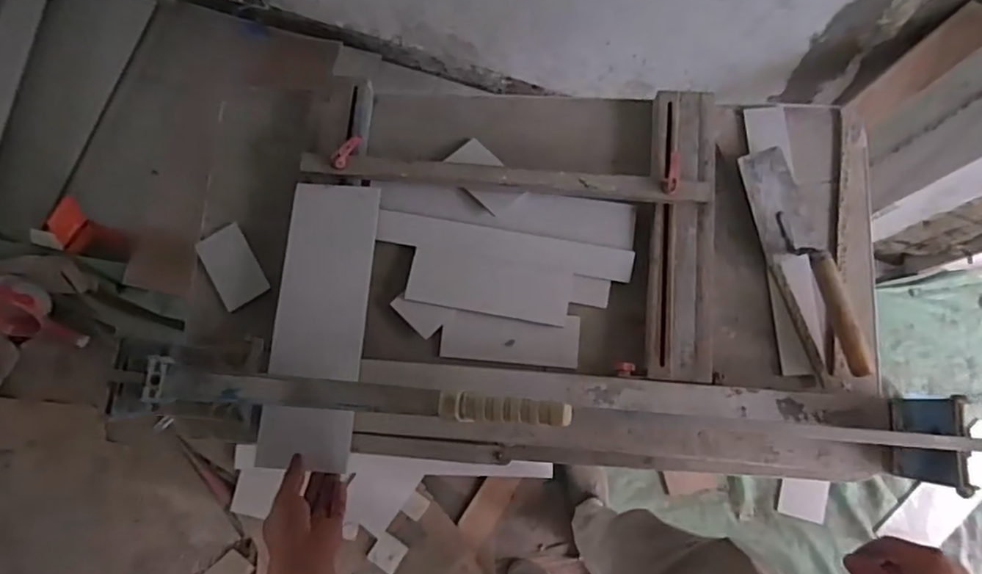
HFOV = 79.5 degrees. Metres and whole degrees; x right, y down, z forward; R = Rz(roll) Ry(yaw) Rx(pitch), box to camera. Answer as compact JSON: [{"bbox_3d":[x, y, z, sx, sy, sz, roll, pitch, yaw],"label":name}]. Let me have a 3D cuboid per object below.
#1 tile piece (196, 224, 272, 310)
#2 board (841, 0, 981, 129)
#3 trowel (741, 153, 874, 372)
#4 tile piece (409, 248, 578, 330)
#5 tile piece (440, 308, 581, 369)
[{"bbox_3d":[-0.388,-0.030,0.886,0.069,0.012,0.115,-31,80,-4],"label":"tile piece"},{"bbox_3d":[0.726,-0.368,1.003,0.077,0.272,0.020,27,69,-2],"label":"board"},{"bbox_3d":[0.439,-0.039,0.821,0.095,0.072,0.330,-13,79,0],"label":"trowel"},{"bbox_3d":[-0.002,-0.001,0.852,0.228,0.013,0.080,10,80,4],"label":"tile piece"},{"bbox_3d":[0.027,0.073,0.838,0.193,0.010,0.069,4,80,3],"label":"tile piece"}]

